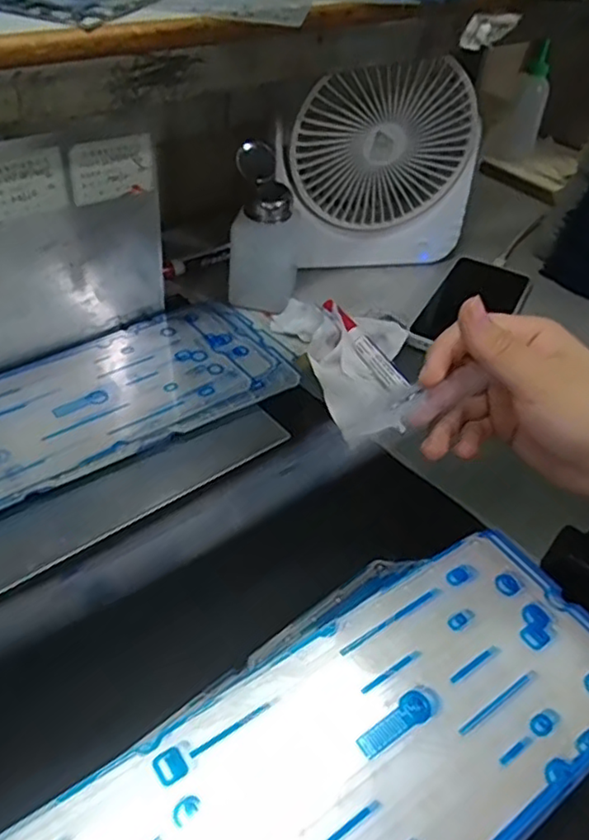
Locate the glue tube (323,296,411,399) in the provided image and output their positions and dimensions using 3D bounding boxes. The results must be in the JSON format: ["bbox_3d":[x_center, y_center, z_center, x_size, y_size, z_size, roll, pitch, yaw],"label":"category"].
[{"bbox_3d":[0.055,-0.062,0.505,0.018,0.011,0.107,-19,57,-25],"label":"glue tube"}]

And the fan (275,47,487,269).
[{"bbox_3d":[0.076,-0.218,0.566,0.182,0.176,0.064,1,42,-5],"label":"fan"}]

